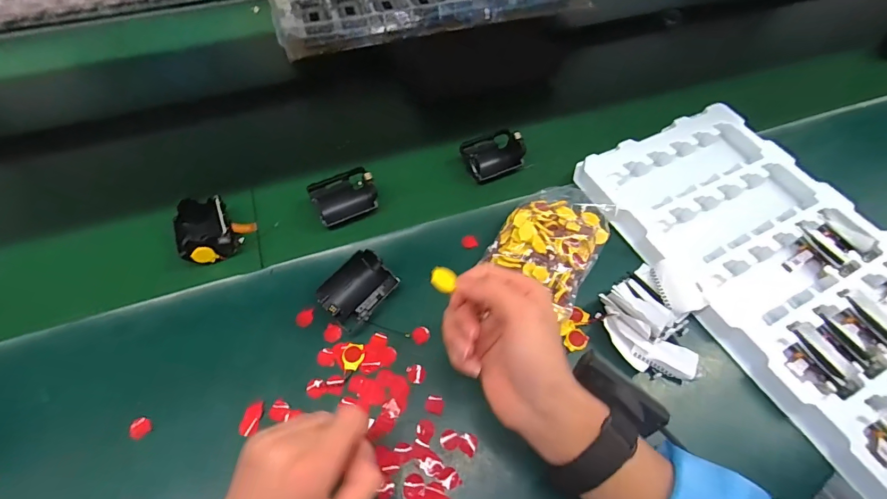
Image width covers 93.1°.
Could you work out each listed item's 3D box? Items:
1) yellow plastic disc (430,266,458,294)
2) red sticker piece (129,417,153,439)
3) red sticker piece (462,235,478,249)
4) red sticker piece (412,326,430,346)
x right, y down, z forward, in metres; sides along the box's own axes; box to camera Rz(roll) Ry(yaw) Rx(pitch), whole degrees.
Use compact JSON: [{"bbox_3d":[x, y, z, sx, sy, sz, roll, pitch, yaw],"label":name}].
[{"bbox_3d":[-0.001,0.022,0.320,0.018,0.004,0.020,29,53,-5],"label":"yellow plastic disc"},{"bbox_3d":[-0.256,0.151,0.356,0.014,0.008,0.016,26,59,16],"label":"red sticker piece"},{"bbox_3d":[0.029,-0.008,0.462,0.017,0.006,0.013,-9,56,-7],"label":"red sticker piece"},{"bbox_3d":[-0.022,0.082,0.406,0.017,0.005,0.017,-24,59,-16],"label":"red sticker piece"}]

